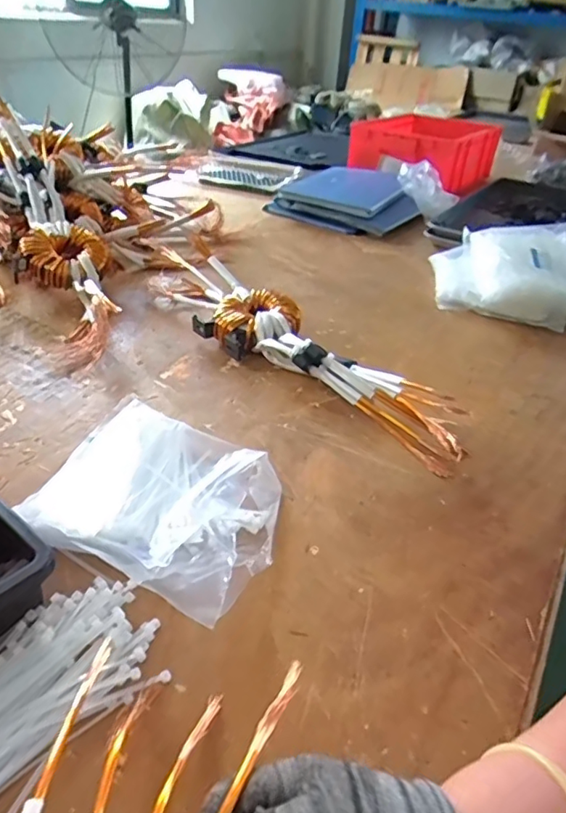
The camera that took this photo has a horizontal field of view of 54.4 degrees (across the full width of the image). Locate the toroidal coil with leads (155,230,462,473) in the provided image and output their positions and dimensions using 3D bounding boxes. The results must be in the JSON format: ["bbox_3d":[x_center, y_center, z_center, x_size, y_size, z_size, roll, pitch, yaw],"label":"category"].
[{"bbox_3d":[-0.008,-0.093,0.723,0.129,0.067,0.558,-22,44,-33],"label":"toroidal coil with leads"}]

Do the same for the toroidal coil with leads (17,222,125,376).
[{"bbox_3d":[-0.290,-0.168,0.778,0.124,0.079,0.293,-13,54,-24],"label":"toroidal coil with leads"}]

